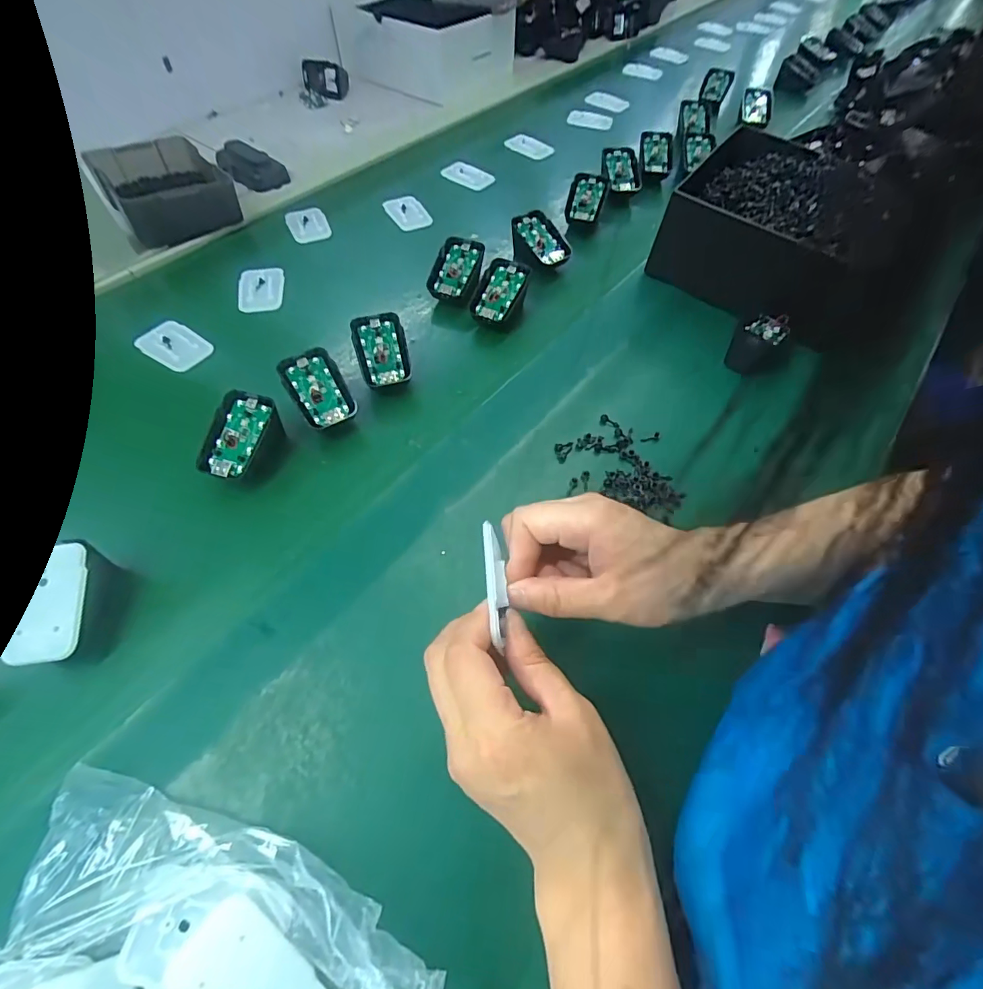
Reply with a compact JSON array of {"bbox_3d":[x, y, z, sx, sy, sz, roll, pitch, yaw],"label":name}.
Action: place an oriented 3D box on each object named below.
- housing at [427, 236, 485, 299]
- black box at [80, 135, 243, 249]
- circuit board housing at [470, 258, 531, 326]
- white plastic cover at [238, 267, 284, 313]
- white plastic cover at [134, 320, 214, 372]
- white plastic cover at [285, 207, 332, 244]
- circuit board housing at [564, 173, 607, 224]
[{"bbox_3d":[-0.037,-0.233,0.486,0.045,0.011,0.069,17,80,6],"label":"housing"},{"bbox_3d":[-0.373,-0.359,0.544,0.112,0.049,0.159,-27,64,-18],"label":"black box"},{"bbox_3d":[0.011,-0.201,0.470,0.043,0.022,0.067,20,81,6],"label":"circuit board housing"},{"bbox_3d":[-0.243,-0.215,0.498,0.043,0.013,0.065,-7,59,-7],"label":"white plastic cover"},{"bbox_3d":[-0.300,-0.142,0.447,0.067,0.006,0.045,30,62,15],"label":"white plastic cover"},{"bbox_3d":[-0.218,-0.321,0.560,0.045,0.005,0.061,-23,68,-6],"label":"white plastic cover"},{"bbox_3d":[0.114,-0.357,0.569,0.039,0.011,0.073,15,82,-2],"label":"circuit board housing"}]

